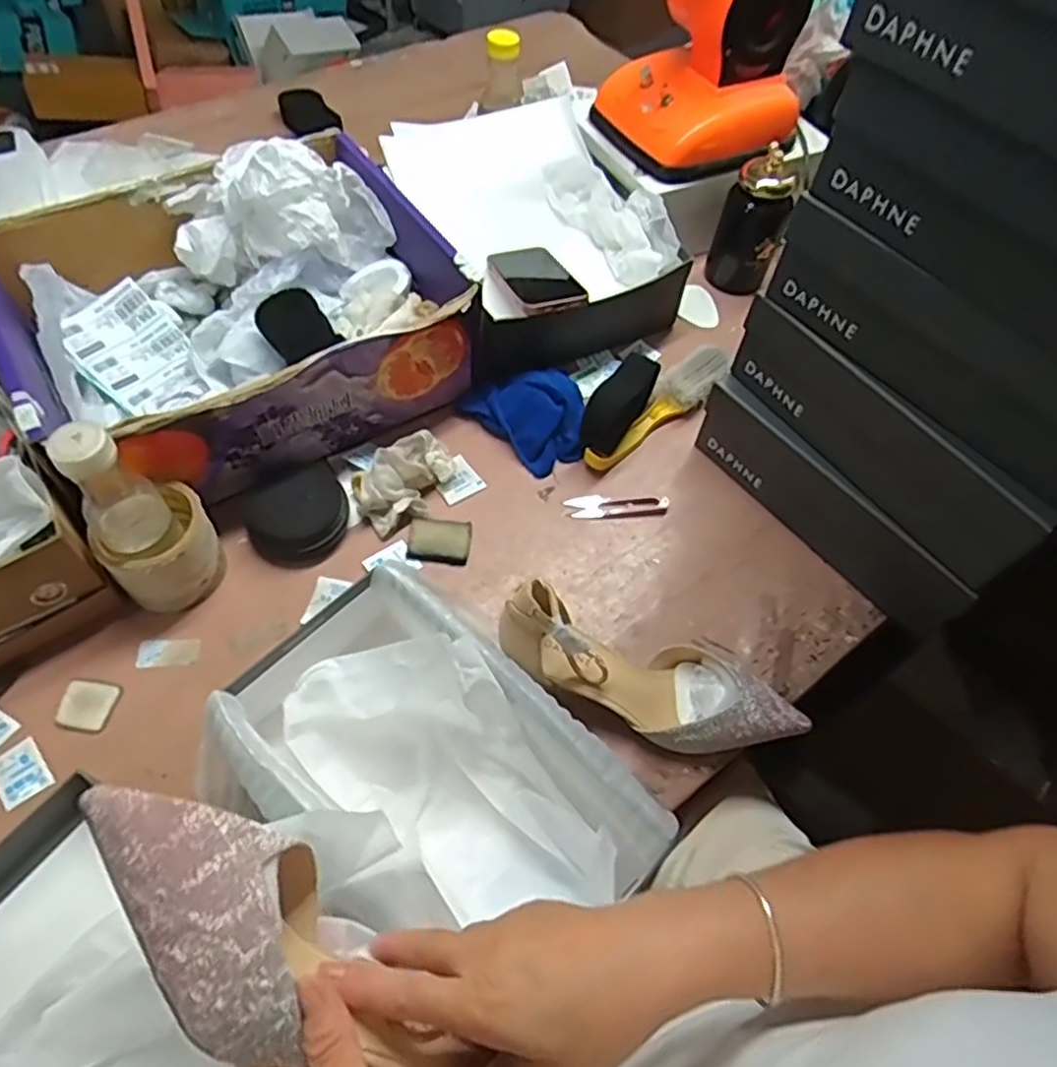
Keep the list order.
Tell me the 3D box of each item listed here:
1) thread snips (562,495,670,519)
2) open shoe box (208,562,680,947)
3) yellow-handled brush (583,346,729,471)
[{"bbox_3d":[0.093,-0.029,0.733,0.102,0.012,0.028,-4,57,-7],"label":"thread snips"},{"bbox_3d":[-0.072,0.181,0.514,0.292,0.120,0.195,37,62,18],"label":"open shoe box"},{"bbox_3d":[0.145,-0.133,0.784,0.051,0.042,0.213,40,62,19],"label":"yellow-handled brush"}]

